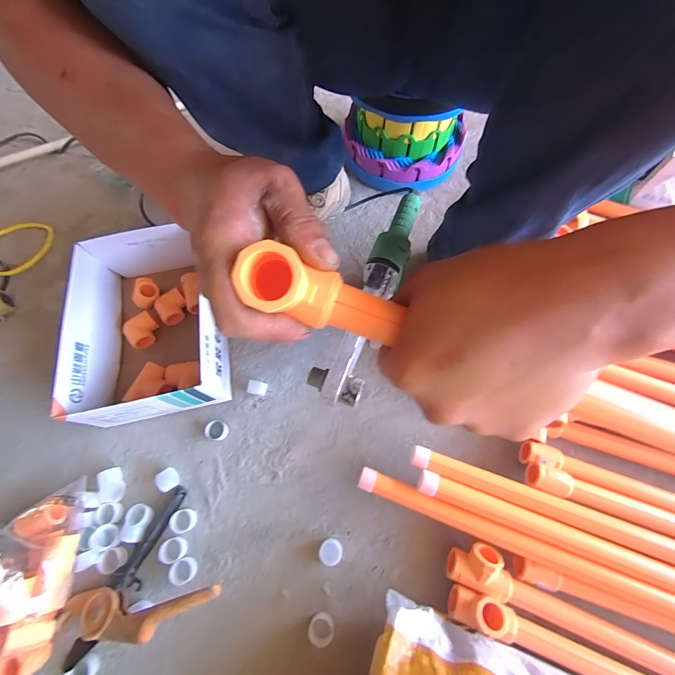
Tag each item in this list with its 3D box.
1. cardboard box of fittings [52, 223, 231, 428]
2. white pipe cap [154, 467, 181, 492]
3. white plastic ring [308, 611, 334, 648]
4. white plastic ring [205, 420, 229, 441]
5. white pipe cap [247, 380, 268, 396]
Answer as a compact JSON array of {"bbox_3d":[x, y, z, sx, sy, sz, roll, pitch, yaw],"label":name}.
[{"bbox_3d":[-0.283,-0.026,0.504,0.195,0.105,0.286,-11,68,-3],"label":"cardboard box of fittings"},{"bbox_3d":[-0.237,0.196,0.452,0.022,0.024,0.031,-29,70,-10],"label":"white pipe cap"},{"bbox_3d":[-0.019,0.347,0.388,0.030,0.013,0.032,0,68,1],"label":"white plastic ring"},{"bbox_3d":[-0.178,0.137,0.479,0.032,0.014,0.028,14,69,7],"label":"white plastic ring"},{"bbox_3d":[-0.122,0.078,0.501,0.026,0.022,0.020,8,68,5],"label":"white pipe cap"}]

